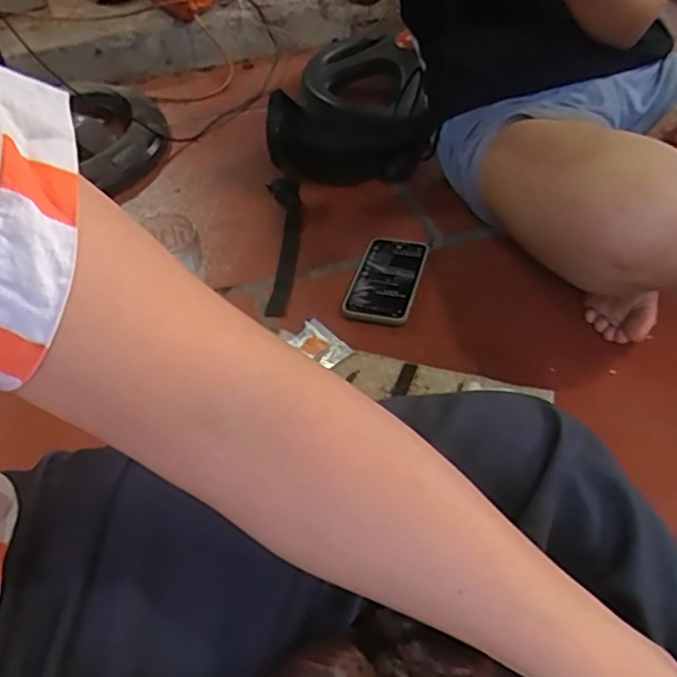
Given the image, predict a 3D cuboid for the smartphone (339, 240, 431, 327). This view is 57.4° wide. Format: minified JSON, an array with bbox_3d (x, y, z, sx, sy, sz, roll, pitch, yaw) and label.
[{"bbox_3d":[0.059,-0.076,0.775,0.084,0.010,0.157,9,45,13],"label":"smartphone"}]

